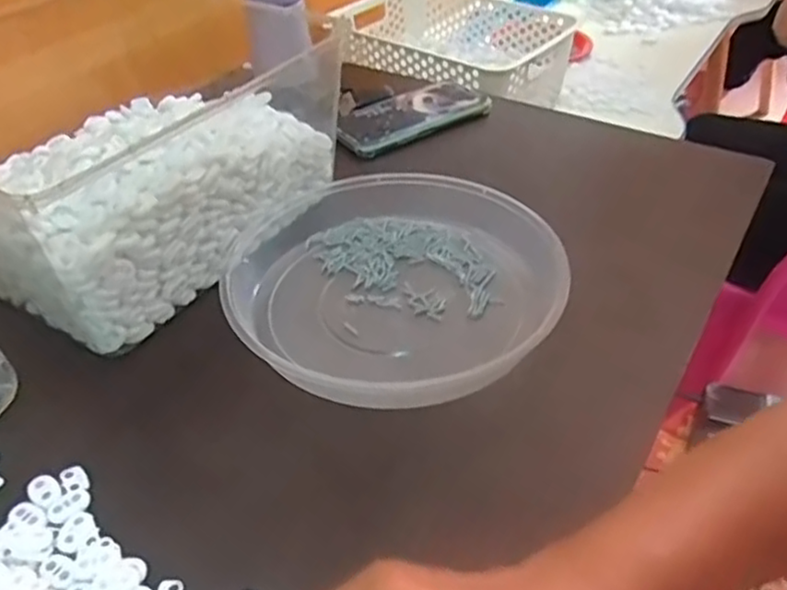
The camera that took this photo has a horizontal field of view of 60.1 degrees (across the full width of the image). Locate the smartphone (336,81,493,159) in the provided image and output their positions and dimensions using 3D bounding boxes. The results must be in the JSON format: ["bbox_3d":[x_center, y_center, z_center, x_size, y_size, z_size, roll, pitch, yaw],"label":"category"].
[{"bbox_3d":[0.014,-0.189,0.711,0.163,0.017,0.085,-22,45,-23],"label":"smartphone"}]

